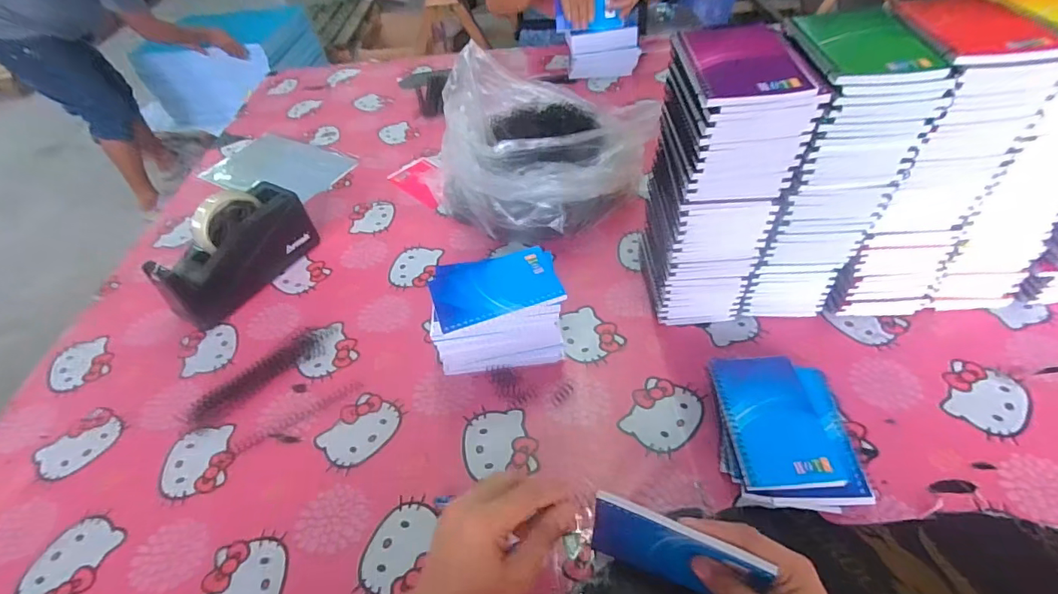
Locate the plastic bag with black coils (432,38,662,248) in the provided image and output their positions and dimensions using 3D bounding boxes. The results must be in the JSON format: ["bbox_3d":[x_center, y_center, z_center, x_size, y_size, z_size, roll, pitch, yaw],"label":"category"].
[{"bbox_3d":[0.004,-0.212,0.704,0.279,0.154,0.228,19,51,24],"label":"plastic bag with black coils"}]

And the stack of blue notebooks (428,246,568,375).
[{"bbox_3d":[-0.033,0.025,0.540,0.136,0.101,0.093,-13,46,-5],"label":"stack of blue notebooks"}]

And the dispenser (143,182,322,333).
[{"bbox_3d":[-0.388,-0.061,0.654,0.078,0.113,0.199,15,50,20],"label":"dispenser"}]

